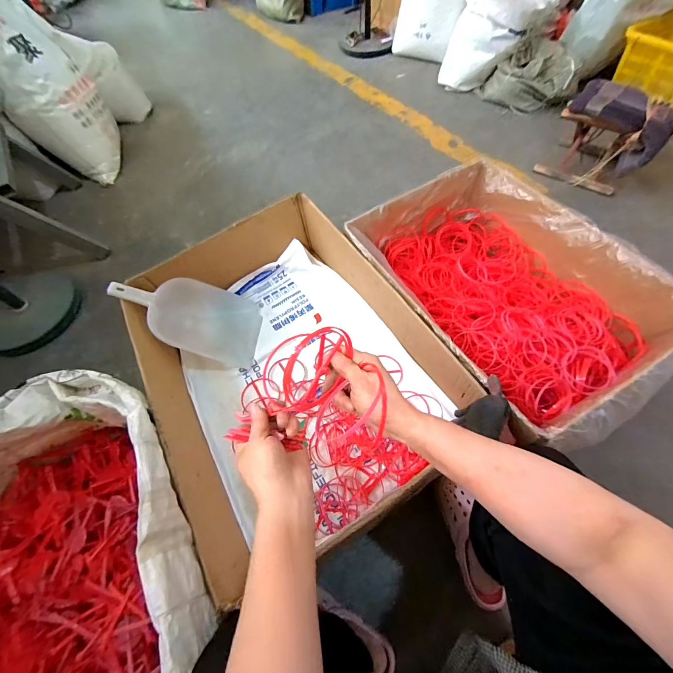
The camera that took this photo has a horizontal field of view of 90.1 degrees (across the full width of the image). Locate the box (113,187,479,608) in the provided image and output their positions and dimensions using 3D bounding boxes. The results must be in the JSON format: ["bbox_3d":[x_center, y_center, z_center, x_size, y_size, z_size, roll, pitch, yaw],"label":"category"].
[{"bbox_3d":[-0.115,0.038,0.710,0.488,0.201,0.637,-28,61,-13],"label":"box"}]

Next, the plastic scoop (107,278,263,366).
[{"bbox_3d":[-0.339,-0.048,0.794,0.334,0.085,0.178,24,63,-31],"label":"plastic scoop"}]

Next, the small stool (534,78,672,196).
[{"bbox_3d":[0.981,-0.719,1.222,0.328,0.239,0.245,32,65,21],"label":"small stool"}]

